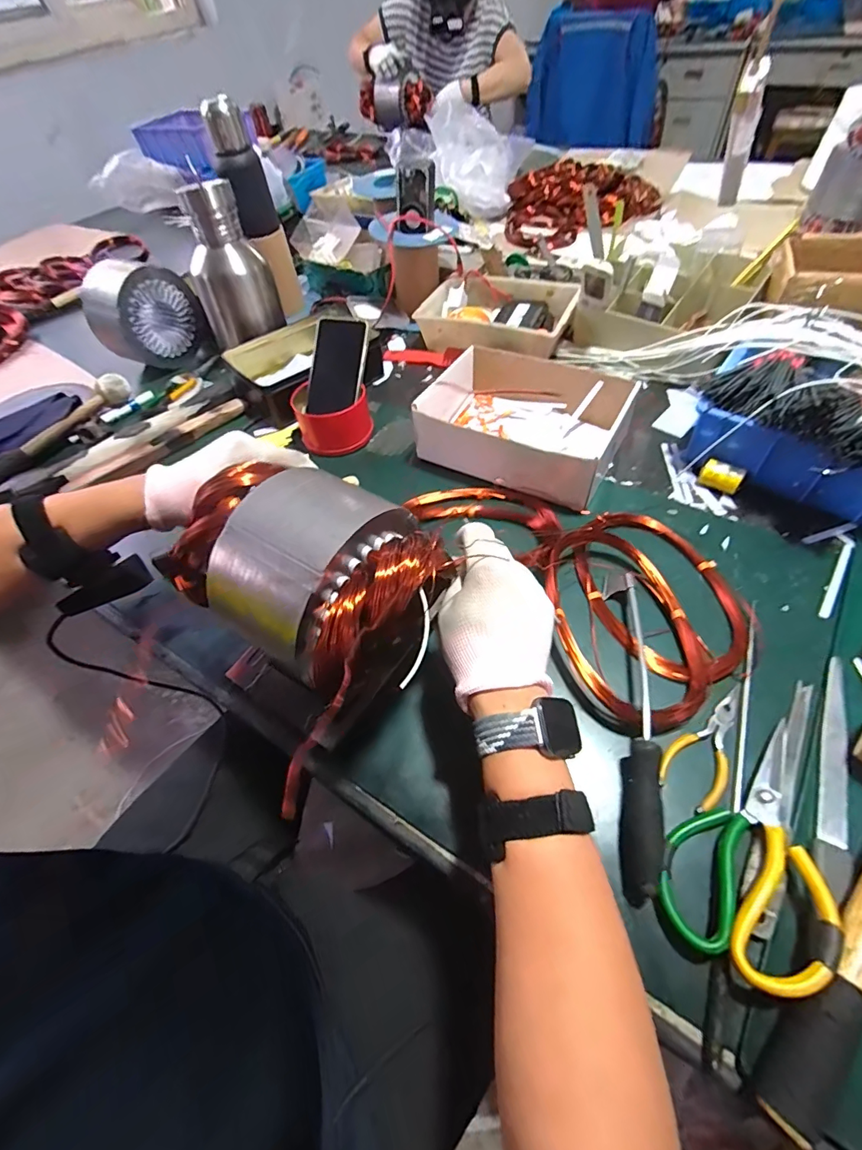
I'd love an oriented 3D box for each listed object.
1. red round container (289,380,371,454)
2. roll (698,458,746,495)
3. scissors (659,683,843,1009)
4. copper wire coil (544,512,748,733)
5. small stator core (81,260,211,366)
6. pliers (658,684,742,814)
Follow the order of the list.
[{"bbox_3d":[-0.141,-0.227,0.655,0.097,0.062,0.100,-3,55,4],"label":"red round container"},{"bbox_3d":[0.352,-0.118,0.558,0.043,0.028,0.023,32,64,25],"label":"roll"},{"bbox_3d":[0.251,0.167,0.348,0.094,0.039,0.237,24,61,21],"label":"scissors"},{"bbox_3d":[0.216,0.023,0.458,0.190,0.047,0.241,-11,55,-2],"label":"copper wire coil"},{"bbox_3d":[-0.493,-0.456,0.796,0.132,0.141,0.143,29,62,23],"label":"small stator core"},{"bbox_3d":[0.234,0.136,0.391,0.048,0.009,0.118,29,62,24],"label":"pliers"}]

